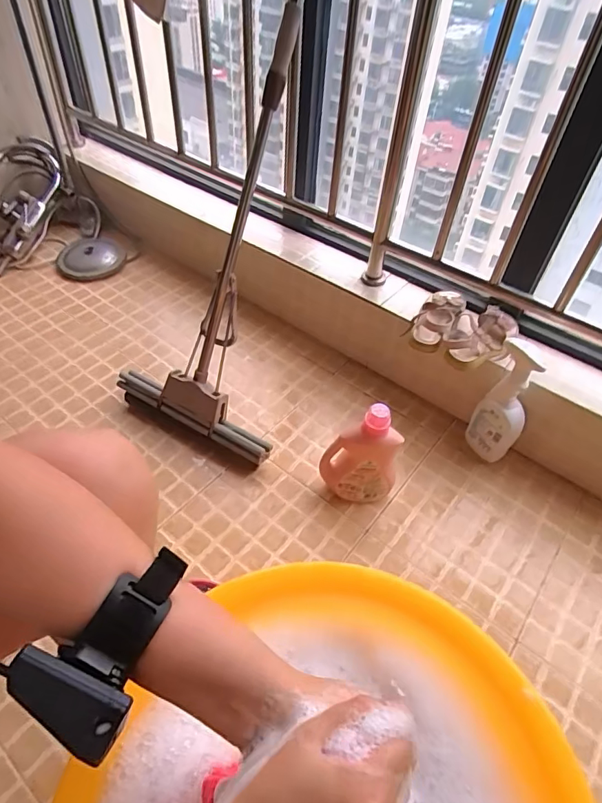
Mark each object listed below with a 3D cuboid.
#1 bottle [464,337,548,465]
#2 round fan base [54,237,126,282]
[{"bbox_3d":[0.425,0.017,0.996,0.103,0.298,0.051,32,53,22],"label":"bottle"},{"bbox_3d":[-0.652,-0.444,1.464,0.197,0.065,0.195,3,47,-3],"label":"round fan base"}]

